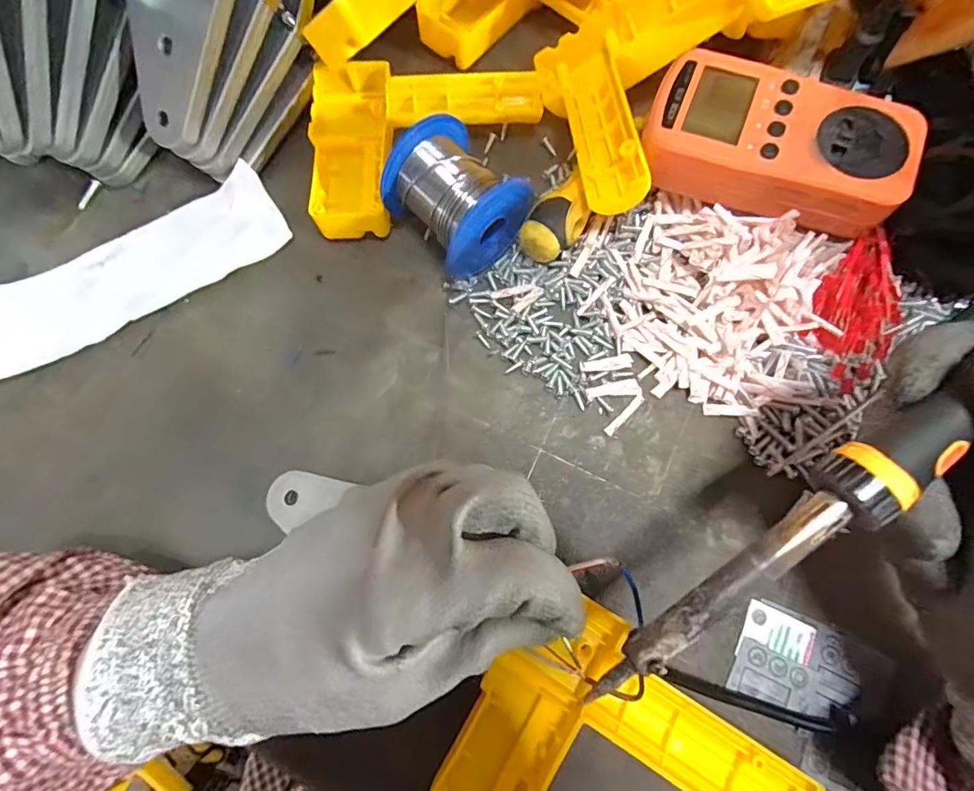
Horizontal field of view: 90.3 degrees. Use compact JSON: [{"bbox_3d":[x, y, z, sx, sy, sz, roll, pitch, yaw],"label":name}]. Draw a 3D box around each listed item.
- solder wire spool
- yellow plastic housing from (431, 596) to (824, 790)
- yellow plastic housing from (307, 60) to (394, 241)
[{"bbox_3d":[-0.017,-0.112,0.279,0.064,0.058,0.069,-43,79,-8],"label":"solder wire spool"},{"bbox_3d":[0.061,0.171,0.223,0.142,0.029,0.110,28,79,8],"label":"yellow plastic housing"},{"bbox_3d":[-0.086,-0.156,0.310,0.046,0.027,0.113,-2,77,1],"label":"yellow plastic housing"}]

